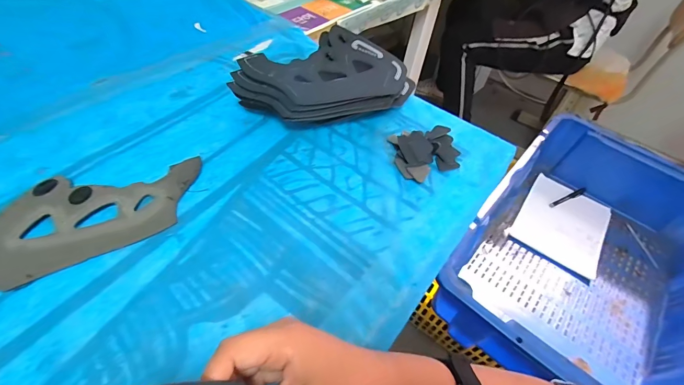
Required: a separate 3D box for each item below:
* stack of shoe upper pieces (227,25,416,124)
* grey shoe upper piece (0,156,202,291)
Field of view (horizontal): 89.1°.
[{"bbox_3d":[-0.012,-0.142,0.461,0.232,0.071,0.125,-29,59,-27],"label":"stack of shoe upper pieces"},{"bbox_3d":[-0.246,0.019,0.342,0.207,0.010,0.104,-20,55,-22],"label":"grey shoe upper piece"}]

